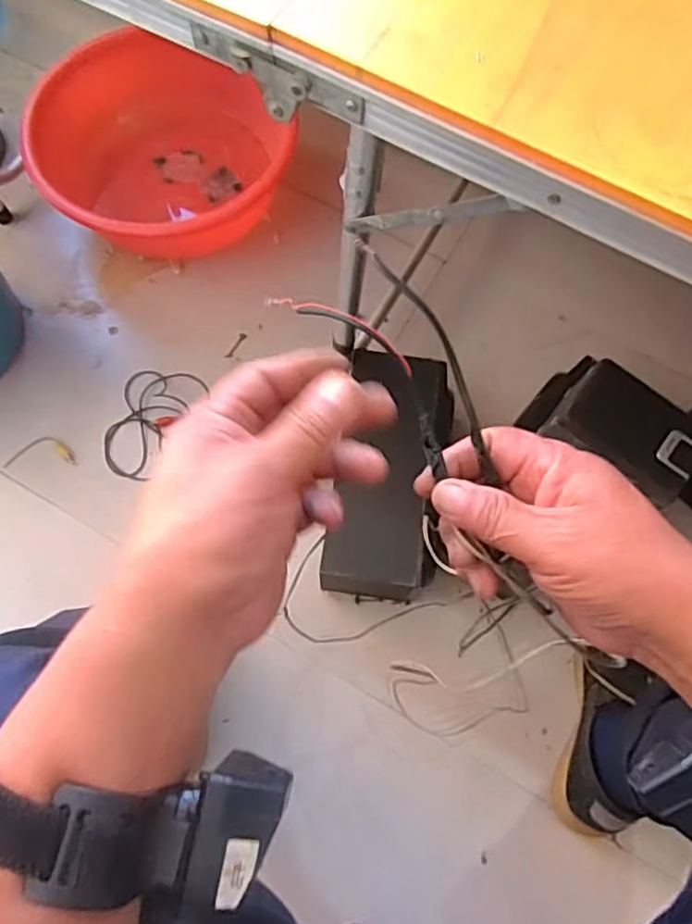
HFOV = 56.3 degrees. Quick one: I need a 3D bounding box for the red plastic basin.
[{"bbox_3d":[-0.274,-0.443,0.930,0.316,0.118,0.323,0,71,-1],"label":"red plastic basin"}]

